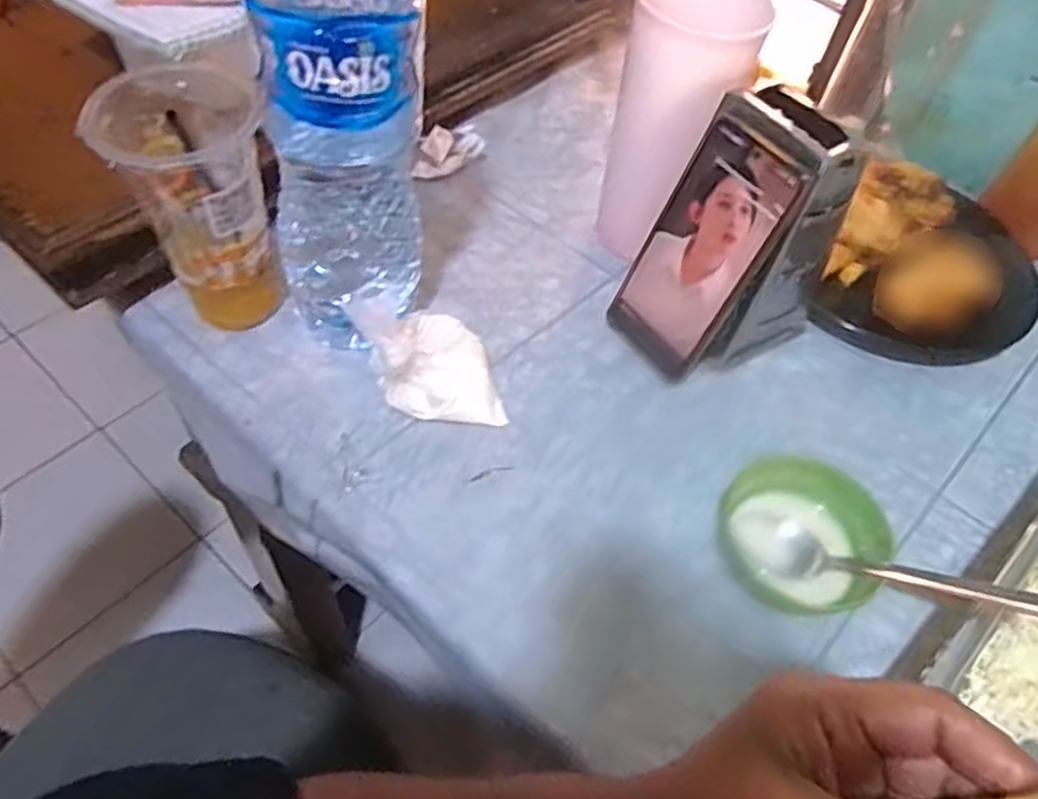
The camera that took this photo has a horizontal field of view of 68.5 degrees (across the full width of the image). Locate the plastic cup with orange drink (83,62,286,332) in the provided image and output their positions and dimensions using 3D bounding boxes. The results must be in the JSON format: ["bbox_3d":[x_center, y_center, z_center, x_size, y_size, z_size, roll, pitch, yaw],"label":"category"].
[{"bbox_3d":[-0.198,-0.117,0.482,0.085,0.158,0.086,3,54,-4],"label":"plastic cup with orange drink"}]

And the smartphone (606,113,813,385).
[{"bbox_3d":[0.116,-0.092,0.500,0.013,0.164,0.078,-17,55,-41],"label":"smartphone"}]

